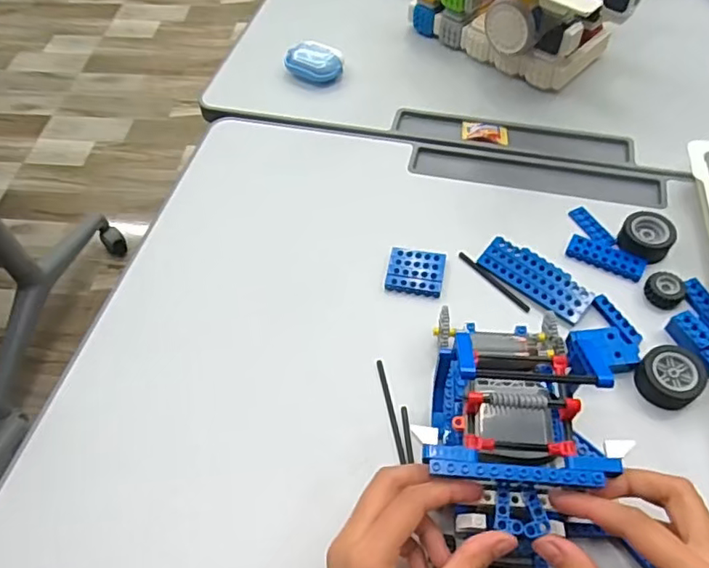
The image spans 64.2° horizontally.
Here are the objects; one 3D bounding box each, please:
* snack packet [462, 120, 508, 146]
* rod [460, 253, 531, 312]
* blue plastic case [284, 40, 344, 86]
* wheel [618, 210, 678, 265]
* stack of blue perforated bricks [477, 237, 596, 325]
[{"bbox_3d":[0.136,-0.158,0.589,0.047,0.008,0.026,7,56,7],"label":"snack packet"},{"bbox_3d":[0.118,-0.002,0.482,0.006,0.005,0.077,-36,61,-22],"label":"rod"},{"bbox_3d":[-0.046,-0.253,0.651,0.071,0.028,0.050,35,64,23],"label":"blue plastic case"},{"bbox_3d":[0.252,-0.042,0.488,0.042,0.023,0.037,25,60,18],"label":"wheel"},{"bbox_3d":[0.151,-0.006,0.473,0.094,0.010,0.034,35,63,23],"label":"stack of blue perforated bricks"}]

